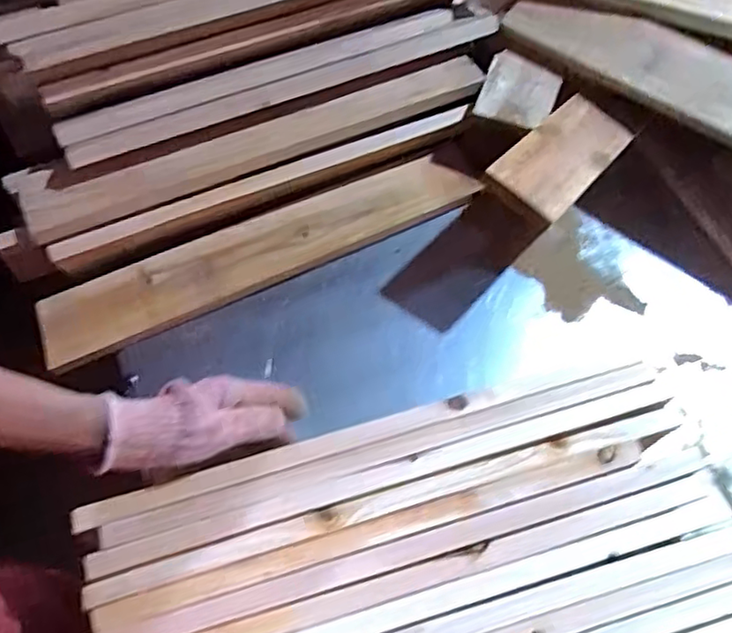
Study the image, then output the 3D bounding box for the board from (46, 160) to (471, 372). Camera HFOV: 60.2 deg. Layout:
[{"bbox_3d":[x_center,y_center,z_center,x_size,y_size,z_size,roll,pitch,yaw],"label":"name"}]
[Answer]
[{"bbox_3d":[-0.107,-0.069,0.680,0.469,0.021,0.080,-24,66,-13],"label":"board"}]

